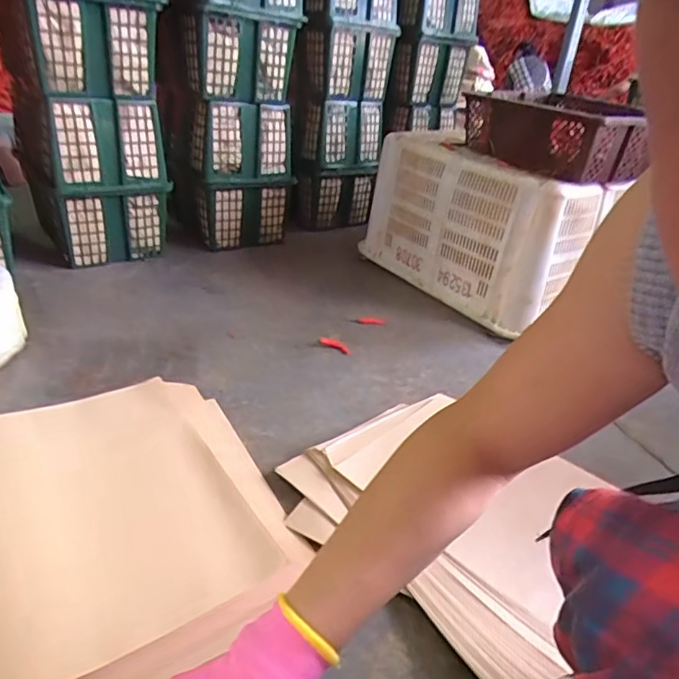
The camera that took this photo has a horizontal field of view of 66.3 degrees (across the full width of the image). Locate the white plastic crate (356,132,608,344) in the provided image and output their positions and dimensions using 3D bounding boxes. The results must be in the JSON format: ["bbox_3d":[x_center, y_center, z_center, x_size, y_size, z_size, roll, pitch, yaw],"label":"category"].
[{"bbox_3d":[0.349,-0.331,1.477,0.270,0.365,0.668,-11,33,-28],"label":"white plastic crate"}]

